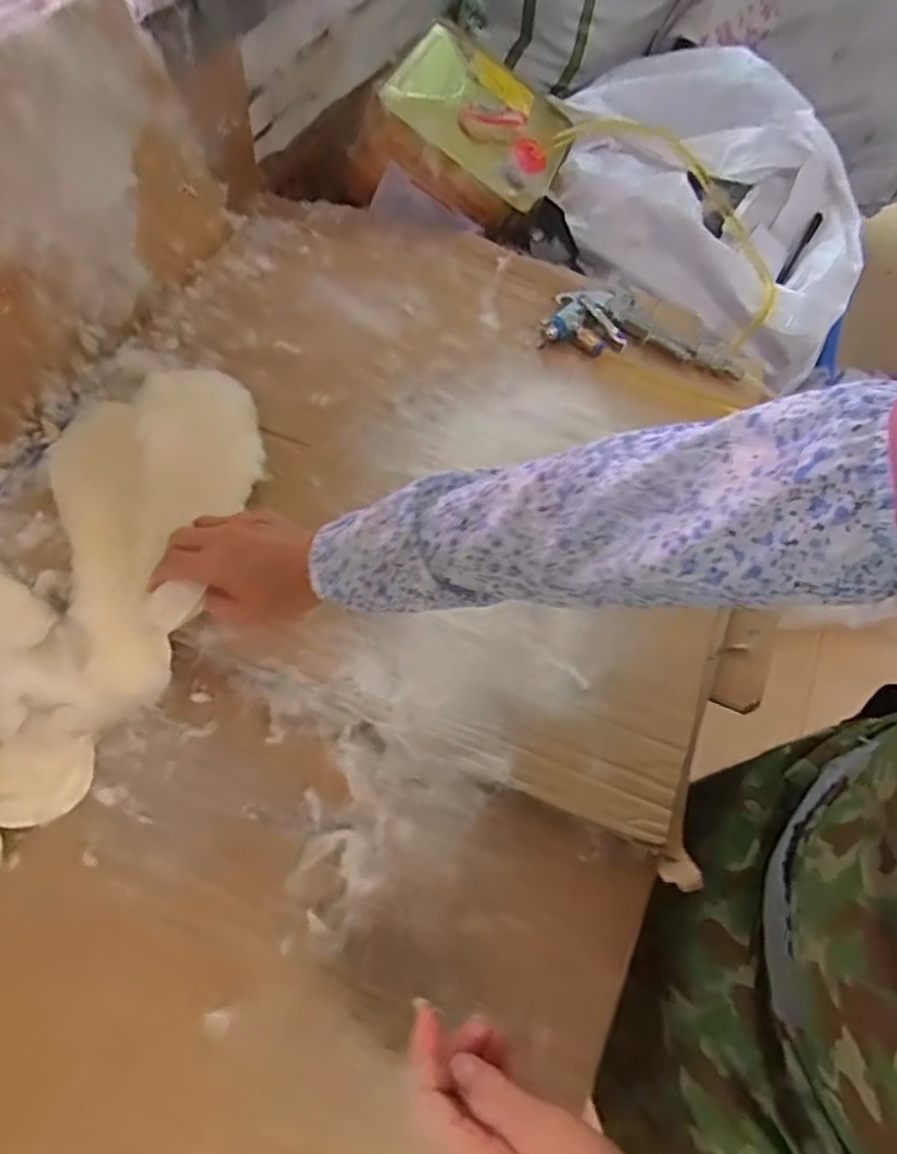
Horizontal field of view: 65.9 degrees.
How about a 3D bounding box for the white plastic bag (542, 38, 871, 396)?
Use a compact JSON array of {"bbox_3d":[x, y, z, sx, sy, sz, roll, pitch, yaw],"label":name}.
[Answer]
[{"bbox_3d":[0.361,-0.526,0.945,0.430,0.152,0.394,31,59,9],"label":"white plastic bag"}]

